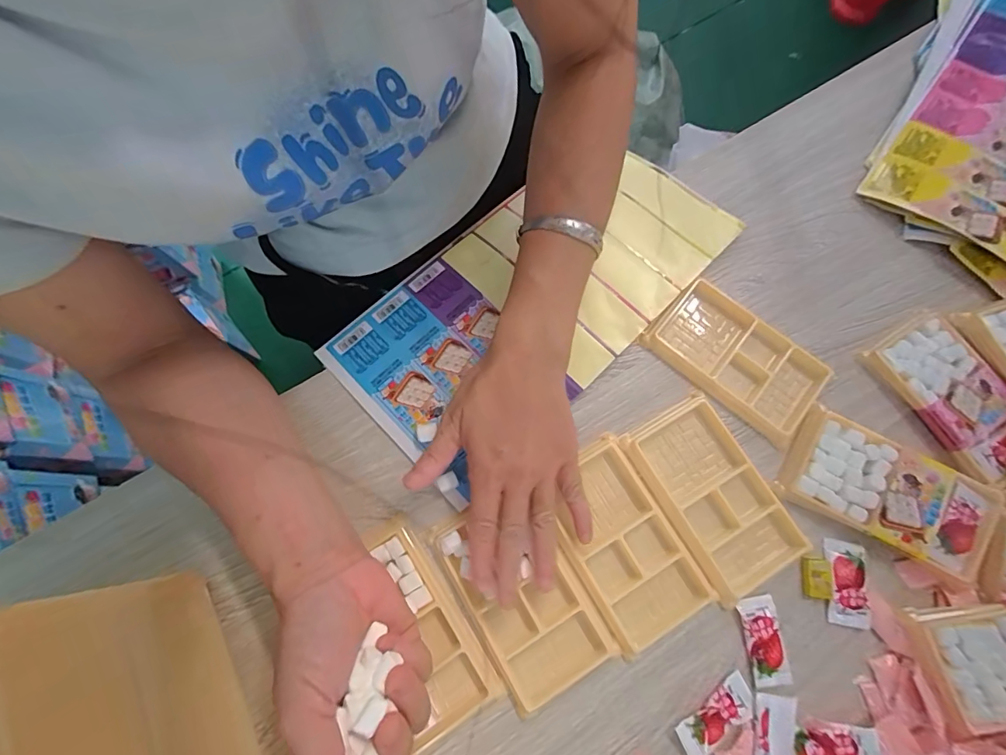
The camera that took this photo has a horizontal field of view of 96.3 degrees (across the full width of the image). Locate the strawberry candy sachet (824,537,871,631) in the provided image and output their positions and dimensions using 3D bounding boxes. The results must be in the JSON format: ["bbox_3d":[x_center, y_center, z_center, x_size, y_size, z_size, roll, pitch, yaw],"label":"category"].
[{"bbox_3d":[0.247,0.147,0.323,0.030,0.008,0.057,6,75,3],"label":"strawberry candy sachet"}]

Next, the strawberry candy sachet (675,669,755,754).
[{"bbox_3d":[0.142,0.226,0.299,0.059,0.008,0.025,-34,76,-8],"label":"strawberry candy sachet"}]

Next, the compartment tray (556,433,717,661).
[{"bbox_3d":[0.086,0.119,0.328,0.078,0.017,0.135,-29,76,-6],"label":"compartment tray"}]

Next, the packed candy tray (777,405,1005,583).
[{"bbox_3d":[0.281,0.083,0.326,0.141,0.013,0.070,27,77,9],"label":"packed candy tray"}]

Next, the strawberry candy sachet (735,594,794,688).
[{"bbox_3d":[0.180,0.182,0.310,0.025,0.004,0.056,-8,74,-1],"label":"strawberry candy sachet"}]

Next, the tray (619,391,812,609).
[{"bbox_3d":[0.156,0.089,0.338,0.076,0.019,0.136,-28,76,-6],"label":"tray"}]

